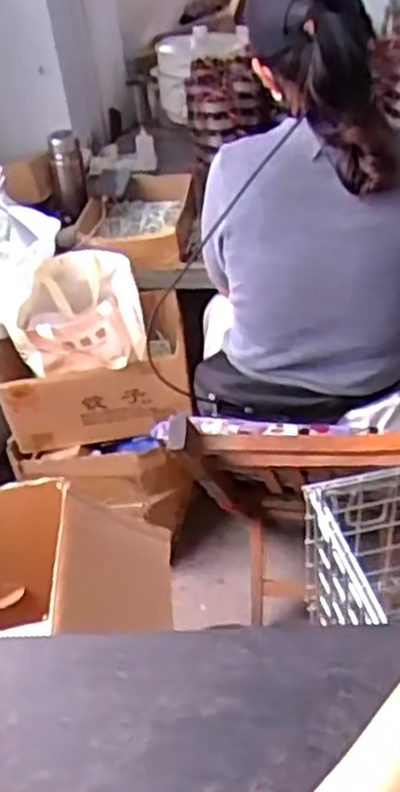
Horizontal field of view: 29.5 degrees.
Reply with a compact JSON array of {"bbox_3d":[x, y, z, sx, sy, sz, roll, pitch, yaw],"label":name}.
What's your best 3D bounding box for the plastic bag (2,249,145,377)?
[{"bbox_3d":[-0.236,-0.157,1.463,0.250,0.165,0.178,-12,37,-7],"label":"plastic bag"}]

